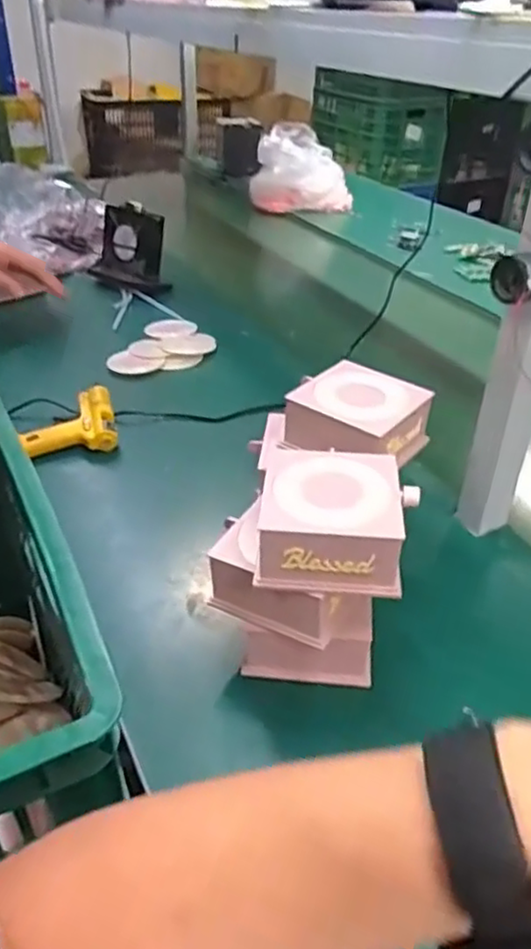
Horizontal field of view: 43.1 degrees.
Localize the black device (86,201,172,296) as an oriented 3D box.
[{"bbox_3d":[-0.247,-0.417,1.251,0.137,0.129,0.085,17,38,22],"label":"black device"}]

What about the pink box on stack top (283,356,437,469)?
[{"bbox_3d":[0.086,-0.051,0.630,0.107,0.054,0.115,24,41,29],"label":"pink box on stack top"}]

